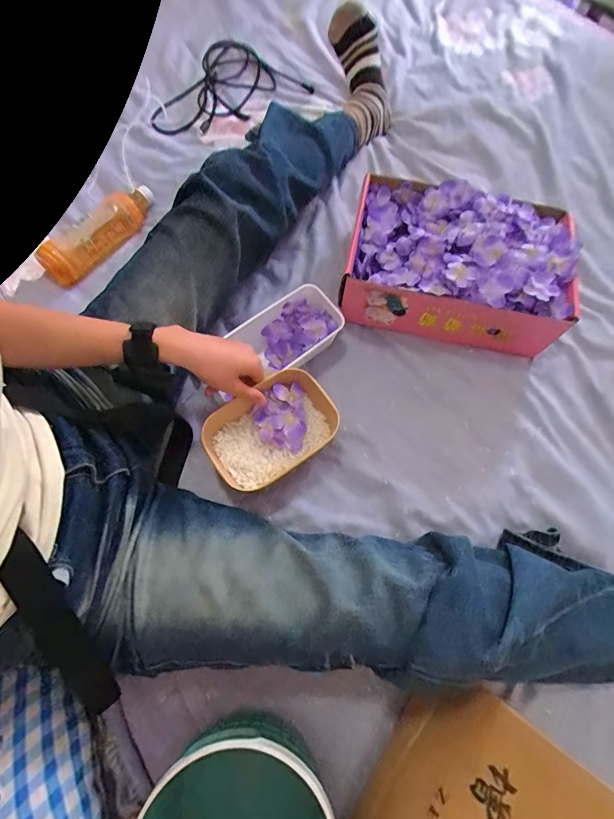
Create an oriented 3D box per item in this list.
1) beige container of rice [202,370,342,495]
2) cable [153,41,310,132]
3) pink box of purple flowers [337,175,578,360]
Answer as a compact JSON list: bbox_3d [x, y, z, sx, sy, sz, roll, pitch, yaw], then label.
[{"bbox_3d":[-0.047,0.028,0.544,0.170,0.068,0.107,-32,73,-12],"label":"beige container of rice"},{"bbox_3d":[-0.167,-0.633,0.797,0.306,0.050,0.190,-35,73,-13],"label":"cable"},{"bbox_3d":[0.224,-0.225,0.610,0.310,0.126,0.205,10,70,3],"label":"pink box of purple flowers"}]

